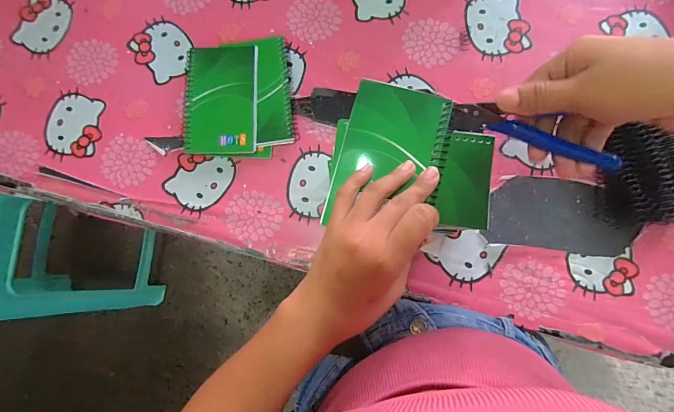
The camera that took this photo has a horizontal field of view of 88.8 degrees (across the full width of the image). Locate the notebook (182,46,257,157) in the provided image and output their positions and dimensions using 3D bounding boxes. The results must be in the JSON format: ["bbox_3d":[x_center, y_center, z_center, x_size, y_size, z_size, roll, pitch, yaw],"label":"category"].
[{"bbox_3d":[-0.136,-0.124,0.403,0.084,0.007,0.125,-1,85,0],"label":"notebook"}]

